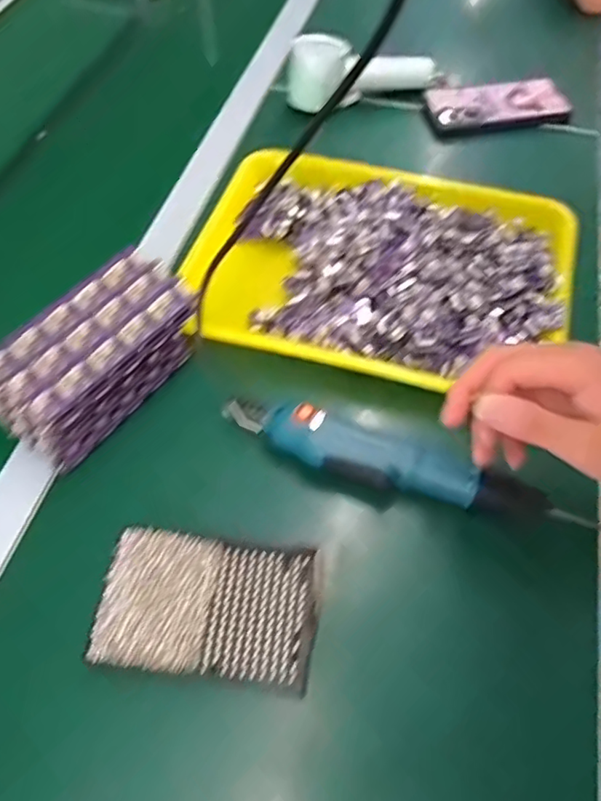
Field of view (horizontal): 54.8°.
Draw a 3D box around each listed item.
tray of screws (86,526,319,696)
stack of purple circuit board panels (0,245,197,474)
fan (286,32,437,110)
[{"bbox_3d":[-0.058,0.131,0.371,0.134,0.015,0.083,5,59,4],"label":"tray of screws"},{"bbox_3d":[-0.159,-0.033,0.457,0.078,0.073,0.162,35,65,20],"label":"stack of purple circuit board panels"},{"bbox_3d":[0.079,-0.385,0.673,0.185,0.070,0.048,-10,59,-5],"label":"fan"}]

